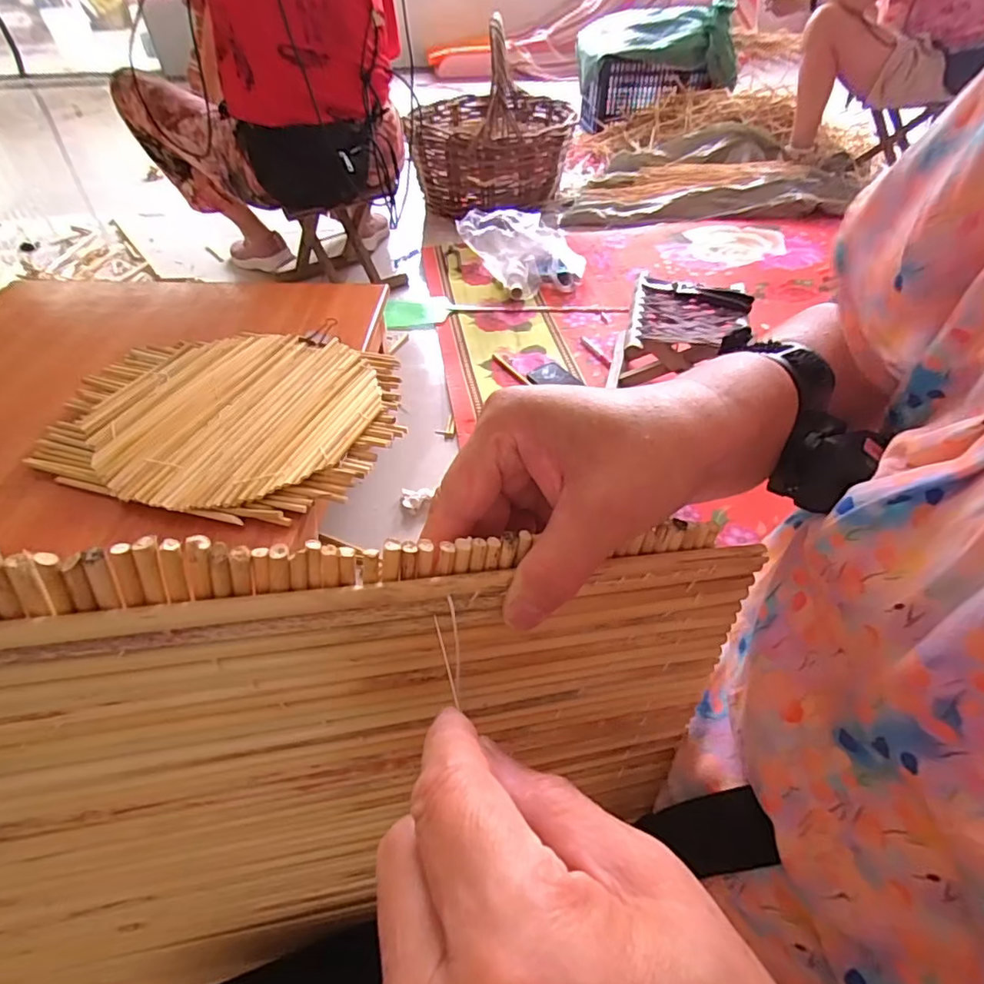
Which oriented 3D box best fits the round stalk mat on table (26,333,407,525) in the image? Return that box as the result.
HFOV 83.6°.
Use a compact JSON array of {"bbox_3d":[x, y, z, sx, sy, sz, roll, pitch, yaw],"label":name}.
[{"bbox_3d":[-0.334,-0.106,0.716,0.408,0.027,0.329,6,49,6],"label":"round stalk mat on table"}]

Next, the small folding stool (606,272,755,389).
[{"bbox_3d":[0.362,-0.288,1.089,0.230,0.165,0.254,12,48,13],"label":"small folding stool"}]

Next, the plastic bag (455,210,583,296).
[{"bbox_3d":[0.082,-0.586,1.361,0.312,0.180,0.118,-4,49,-2],"label":"plastic bag"}]

